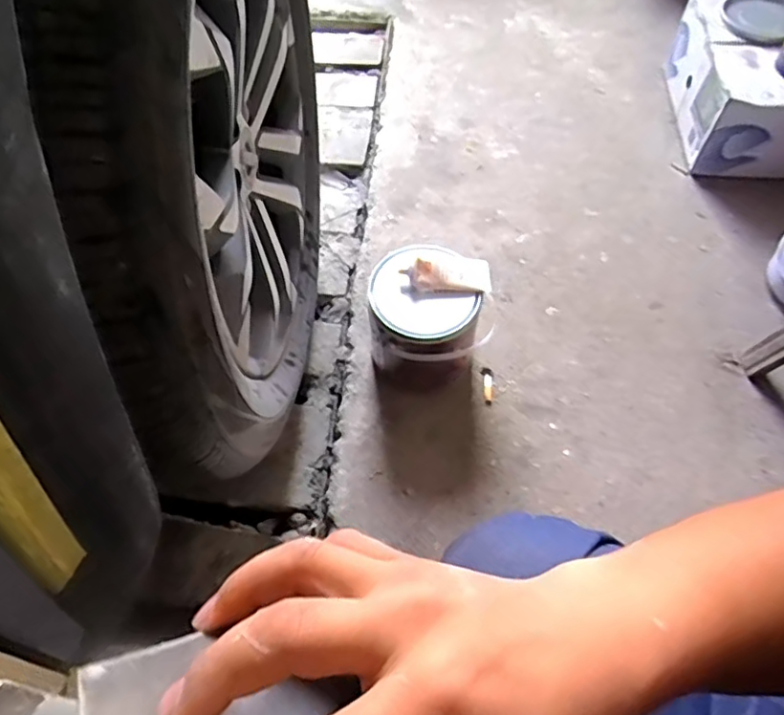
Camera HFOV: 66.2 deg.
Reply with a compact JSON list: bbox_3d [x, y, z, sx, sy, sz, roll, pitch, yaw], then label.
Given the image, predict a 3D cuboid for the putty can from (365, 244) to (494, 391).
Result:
[{"bbox_3d":[0.043,-0.046,0.859,0.129,0.190,0.134,0,60,-1],"label":"putty can"}]

